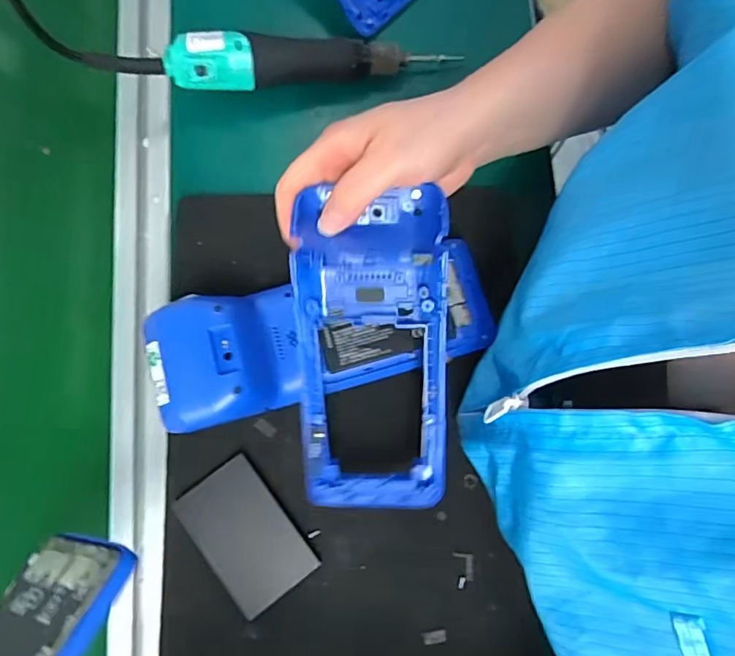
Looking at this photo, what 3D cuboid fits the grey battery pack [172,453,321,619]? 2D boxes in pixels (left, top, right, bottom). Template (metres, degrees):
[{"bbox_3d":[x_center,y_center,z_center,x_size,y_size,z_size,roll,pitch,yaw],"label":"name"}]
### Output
[{"bbox_3d":[-0.080,0.136,0.362,0.056,0.008,0.090,-38,82,-6],"label":"grey battery pack"}]

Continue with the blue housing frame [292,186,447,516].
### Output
[{"bbox_3d":[0.003,0.019,0.314,0.086,0.032,0.188,2,105,0],"label":"blue housing frame"}]

